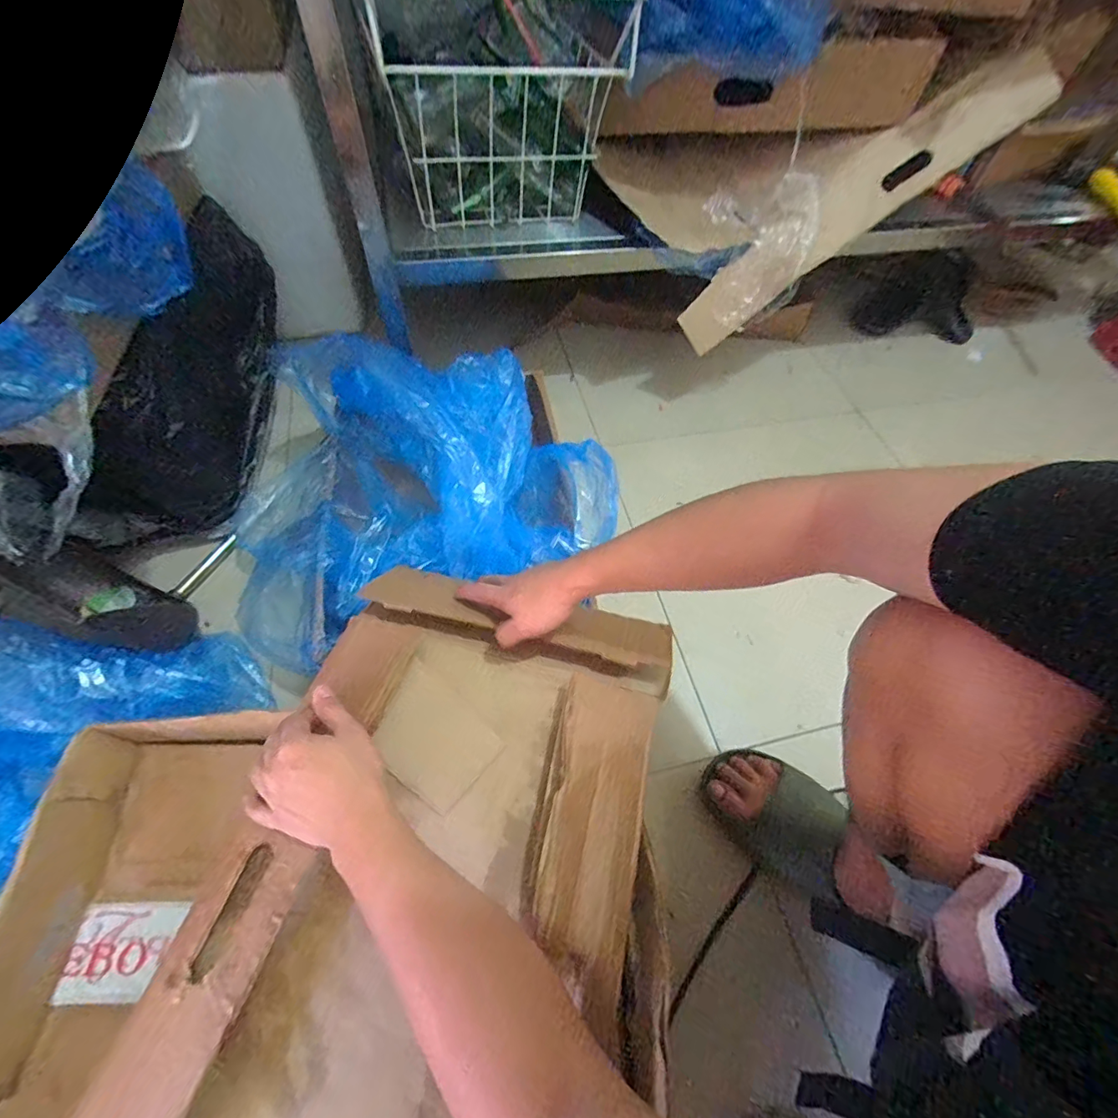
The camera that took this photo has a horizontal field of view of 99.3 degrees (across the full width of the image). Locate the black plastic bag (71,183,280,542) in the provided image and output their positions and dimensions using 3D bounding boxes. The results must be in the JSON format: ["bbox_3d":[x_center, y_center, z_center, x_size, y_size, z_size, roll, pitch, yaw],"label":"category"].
[{"bbox_3d":[-0.560,-0.293,0.750,0.135,0.215,0.571,6,74,1],"label":"black plastic bag"}]

